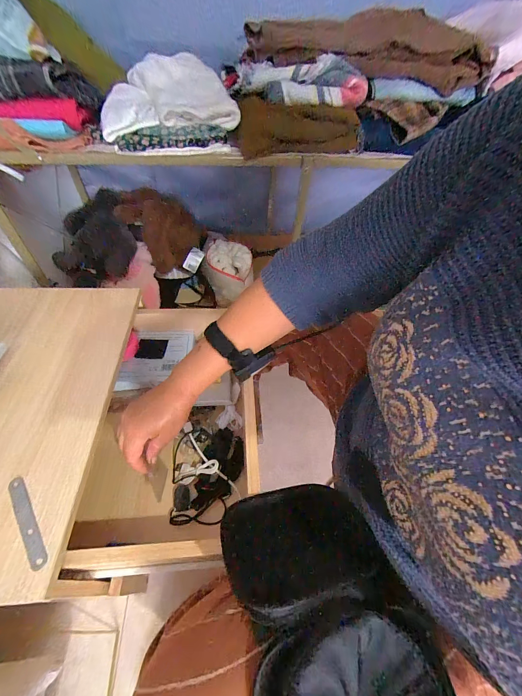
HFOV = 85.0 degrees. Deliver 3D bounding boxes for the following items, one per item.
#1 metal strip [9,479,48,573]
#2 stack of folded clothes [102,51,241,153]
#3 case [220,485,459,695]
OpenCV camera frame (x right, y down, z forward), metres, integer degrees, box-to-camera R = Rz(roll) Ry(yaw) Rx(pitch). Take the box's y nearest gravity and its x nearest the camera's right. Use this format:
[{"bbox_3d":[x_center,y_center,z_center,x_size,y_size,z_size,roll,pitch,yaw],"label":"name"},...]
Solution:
[{"bbox_3d":[-0.262,0.193,0.318,0.016,0.004,0.107,-25,57,-35],"label":"metal strip"},{"bbox_3d":[-0.187,-0.506,0.582,0.250,0.103,0.250,-10,52,-13],"label":"stack of folded clothes"},{"bbox_3d":[0.051,0.228,0.250,0.143,0.069,0.207,-9,52,-12],"label":"case"}]

